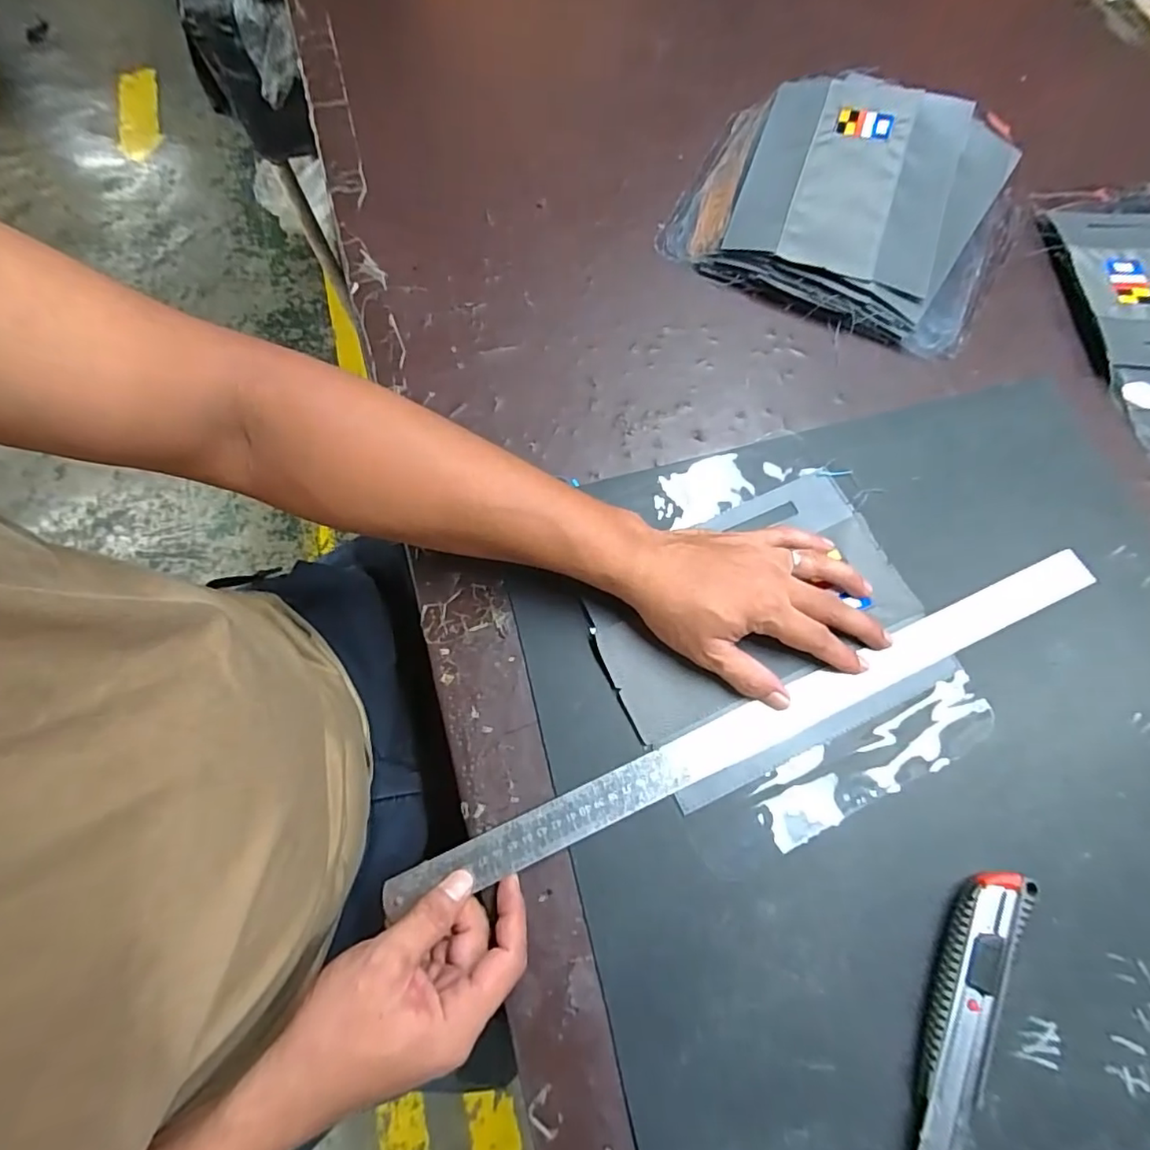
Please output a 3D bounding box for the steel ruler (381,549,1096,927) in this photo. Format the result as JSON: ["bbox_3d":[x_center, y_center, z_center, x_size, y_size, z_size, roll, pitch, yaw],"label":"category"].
[{"bbox_3d":[0.126,0.100,0.388,0.518,0.004,0.032,-22,71,-8],"label":"steel ruler"}]

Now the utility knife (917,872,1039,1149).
[{"bbox_3d":[0.218,0.245,0.324,0.033,0.019,0.161,27,73,10],"label":"utility knife"}]

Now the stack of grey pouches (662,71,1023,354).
[{"bbox_3d":[0.248,-0.342,0.526,0.281,0.042,0.251,25,73,10],"label":"stack of grey pouches"}]

